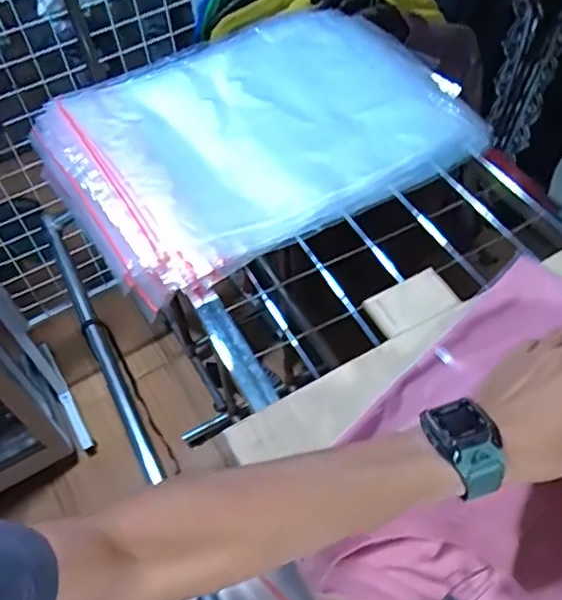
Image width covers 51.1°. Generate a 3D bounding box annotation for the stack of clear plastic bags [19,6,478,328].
[{"bbox_3d":[-0.026,-0.219,0.705,0.482,0.053,0.354,-27,58,-15],"label":"stack of clear plastic bags"}]

